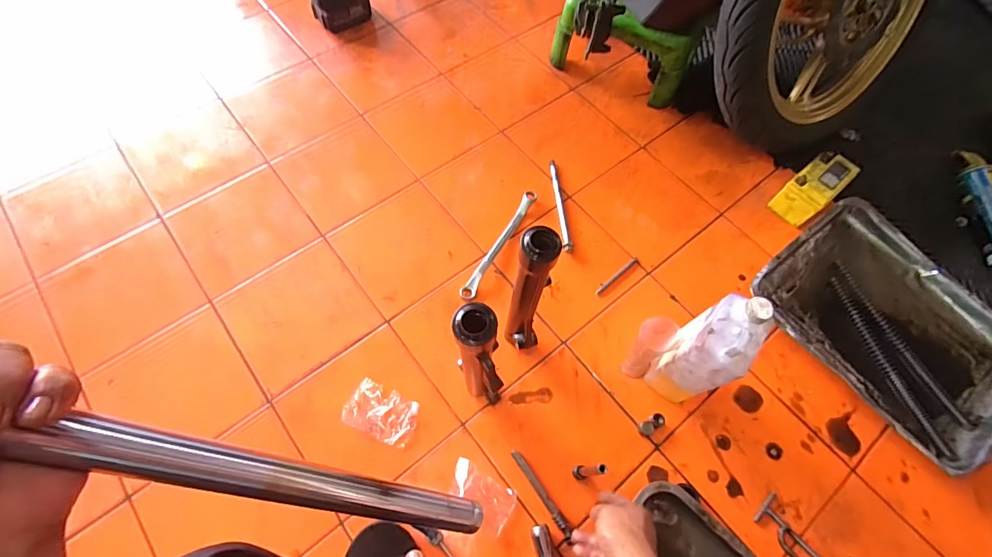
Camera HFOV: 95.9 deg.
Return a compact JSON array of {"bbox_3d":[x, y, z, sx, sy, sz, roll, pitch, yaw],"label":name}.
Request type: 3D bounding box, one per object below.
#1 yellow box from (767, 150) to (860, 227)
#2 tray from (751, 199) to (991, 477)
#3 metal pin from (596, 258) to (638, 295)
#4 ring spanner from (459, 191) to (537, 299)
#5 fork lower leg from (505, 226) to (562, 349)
[{"bbox_3d":[0.571,-0.160,0.810,0.116,0.084,0.073,-37,70,-19],"label":"yellow box"},{"bbox_3d":[0.634,0.071,0.714,0.289,0.064,0.373,-35,70,-19],"label":"tray"},{"bbox_3d":[0.207,-0.005,0.761,0.101,0.004,0.008,-37,70,-19],"label":"metal pin"},{"bbox_3d":[0.008,-0.062,0.775,0.022,0.019,0.240,27,65,11],"label":"ring spanner"},{"bbox_3d":[0.042,0.025,0.556,0.044,0.254,0.043,14,65,5],"label":"fork lower leg"}]

